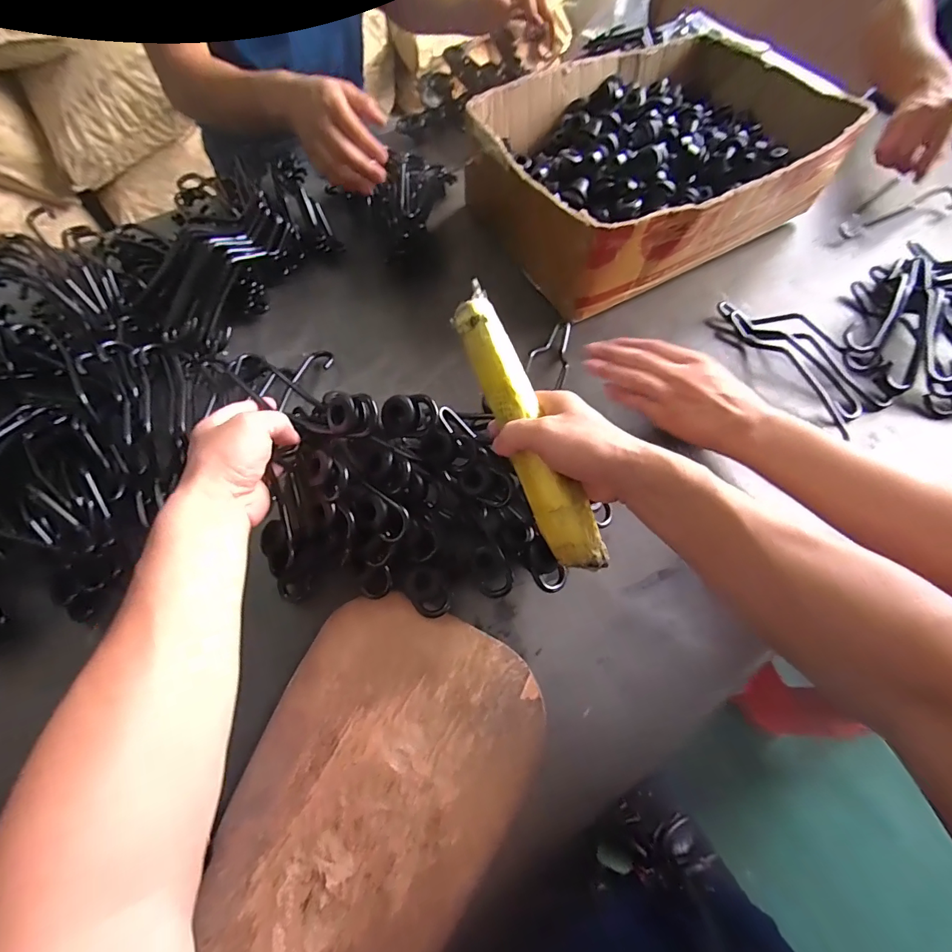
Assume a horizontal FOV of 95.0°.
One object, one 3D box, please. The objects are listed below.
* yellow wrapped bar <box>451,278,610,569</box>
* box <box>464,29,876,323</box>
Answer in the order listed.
[{"bbox_3d":[0.042,-0.038,0.360,0.038,0.034,0.242,-22,85,-10],"label":"yellow wrapped bar"},{"bbox_3d":[0.224,-0.415,0.585,0.421,0.131,0.328,-28,68,-12],"label":"box"}]

